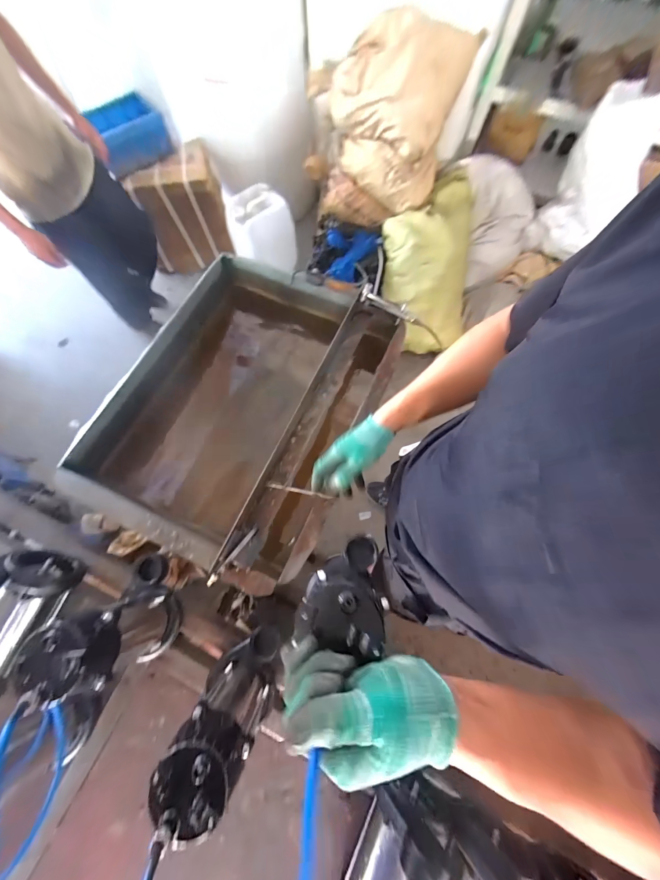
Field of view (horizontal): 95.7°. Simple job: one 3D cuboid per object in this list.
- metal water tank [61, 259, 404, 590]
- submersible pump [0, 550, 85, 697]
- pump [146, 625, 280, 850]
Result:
[{"bbox_3d":[-0.211,-0.105,0.811,0.602,0.263,0.750,23,73,7],"label":"metal water tank"},{"bbox_3d":[-0.553,0.307,0.493,0.104,0.163,0.214,26,74,6],"label":"submersible pump"},{"bbox_3d":[-0.145,0.382,0.434,0.109,0.238,0.140,16,74,3],"label":"pump"}]

